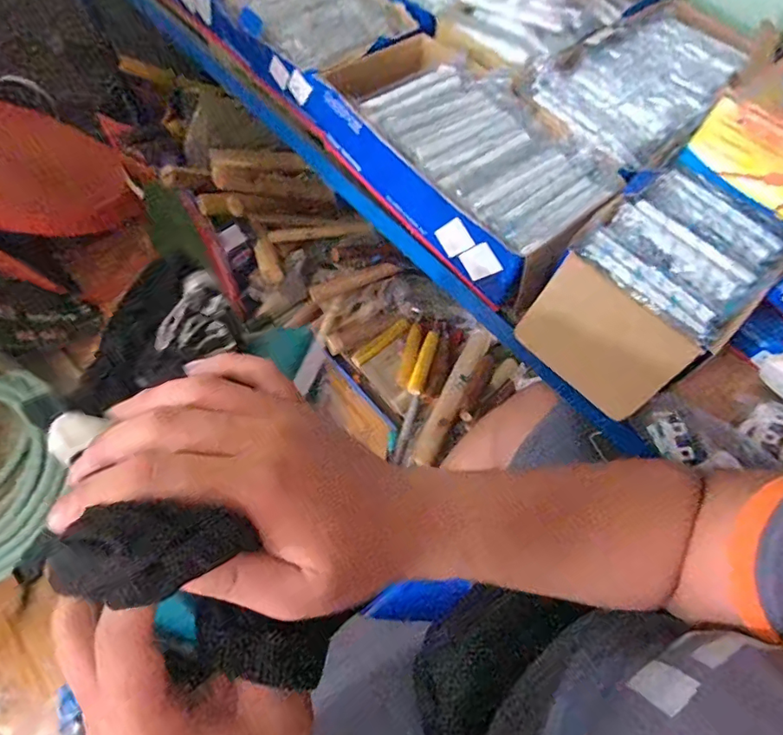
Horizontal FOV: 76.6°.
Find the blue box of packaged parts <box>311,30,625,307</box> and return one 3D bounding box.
[{"bbox_3d":[0.067,-0.221,0.512,0.156,0.073,0.307,-34,70,-18],"label":"blue box of packaged parts"}]

